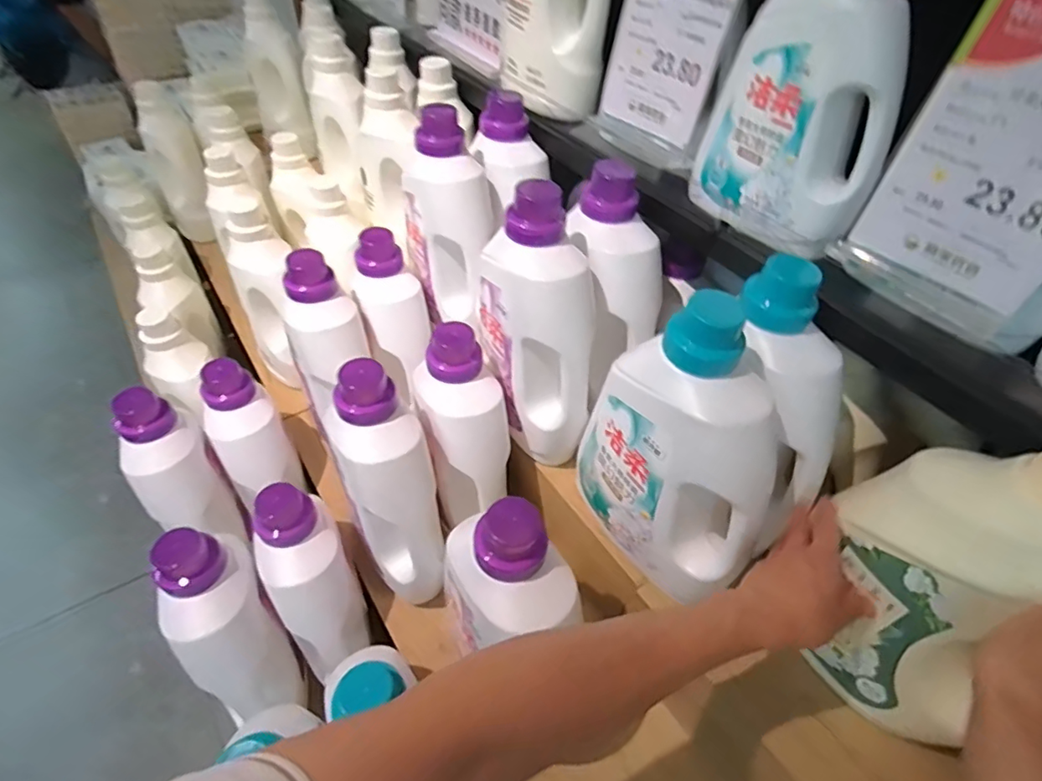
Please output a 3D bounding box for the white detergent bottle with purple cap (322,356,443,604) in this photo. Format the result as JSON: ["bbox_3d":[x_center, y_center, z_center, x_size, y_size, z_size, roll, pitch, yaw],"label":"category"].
[{"bbox_3d":[-0.166,0.115,0.658,0.097,0.314,0.182,-19,51,-22],"label":"white detergent bottle with purple cap"}]

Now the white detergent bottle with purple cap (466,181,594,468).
[{"bbox_3d":[0.013,-0.073,0.650,0.091,0.289,0.196,-19,51,-21],"label":"white detergent bottle with purple cap"}]

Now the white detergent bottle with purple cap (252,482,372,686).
[{"bbox_3d":[-0.257,0.224,0.660,0.097,0.251,0.093,-24,18,-25],"label":"white detergent bottle with purple cap"}]

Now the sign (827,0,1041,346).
[{"bbox_3d":[0.364,-0.166,0.417,0.036,0.223,0.146,-28,55,-27],"label":"sign"}]

